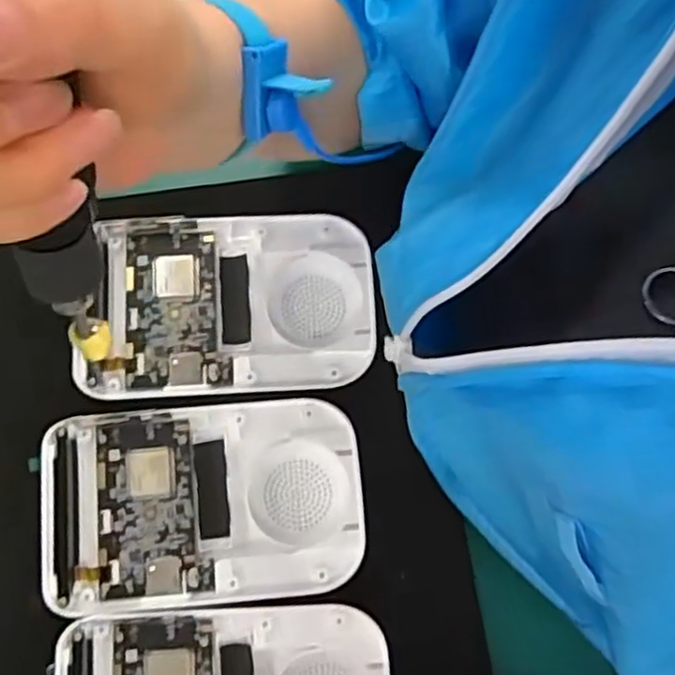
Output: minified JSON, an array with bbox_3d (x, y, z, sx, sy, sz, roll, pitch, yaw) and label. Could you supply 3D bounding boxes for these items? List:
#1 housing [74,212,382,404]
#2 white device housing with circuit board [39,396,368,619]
[{"bbox_3d":[-0.058,-0.018,0.391,0.150,0.013,0.096,-2,79,-2],"label":"housing"},{"bbox_3d":[-0.066,0.082,0.361,0.153,0.015,0.097,-5,79,-2],"label":"white device housing with circuit board"}]

